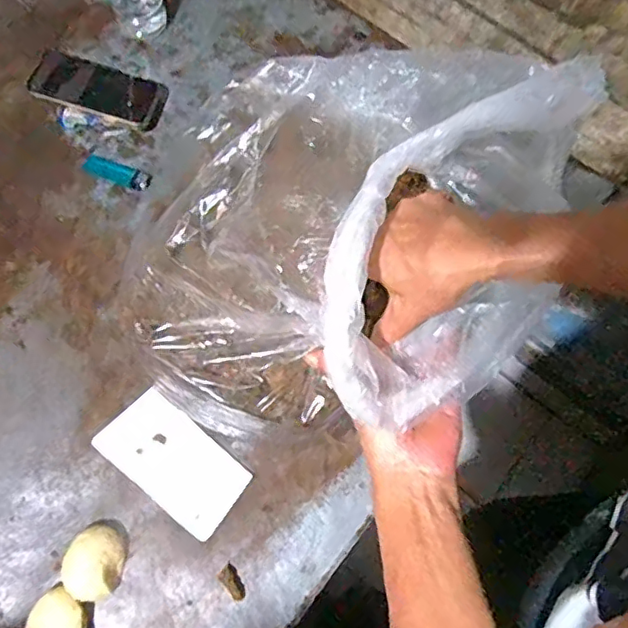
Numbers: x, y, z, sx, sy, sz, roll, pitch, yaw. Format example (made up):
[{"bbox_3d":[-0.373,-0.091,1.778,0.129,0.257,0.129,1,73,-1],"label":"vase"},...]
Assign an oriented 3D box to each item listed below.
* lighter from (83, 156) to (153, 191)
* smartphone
[{"bbox_3d":[-0.240,-0.172,0.710,0.089,0.011,0.029,23,69,4],"label":"lighter"},{"bbox_3d":[-0.269,-0.283,0.731,0.156,0.011,0.075,14,67,-15],"label":"smartphone"}]

